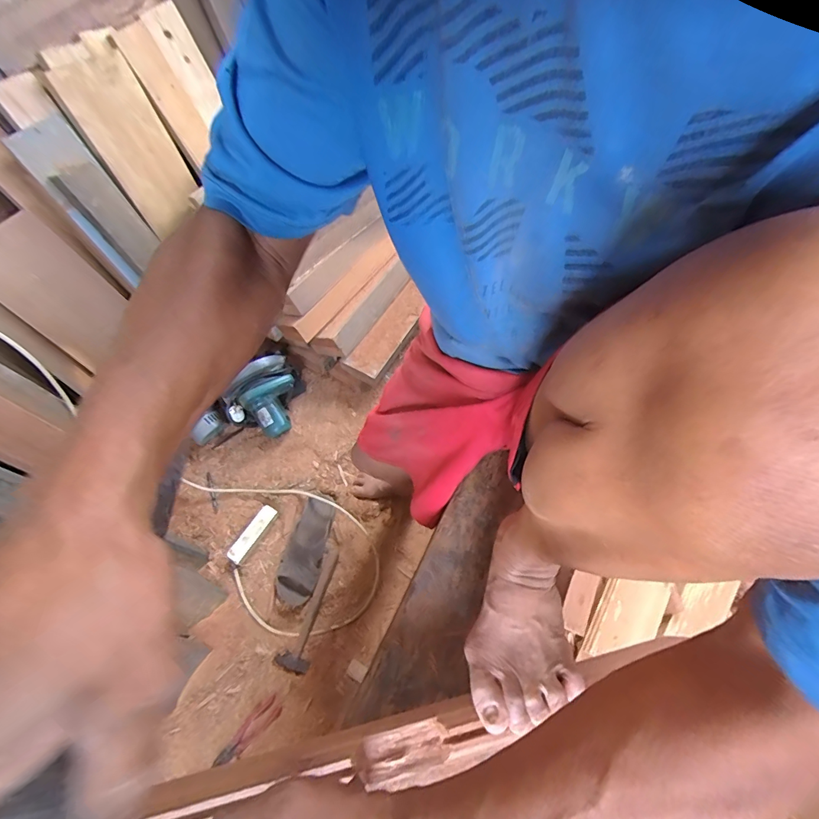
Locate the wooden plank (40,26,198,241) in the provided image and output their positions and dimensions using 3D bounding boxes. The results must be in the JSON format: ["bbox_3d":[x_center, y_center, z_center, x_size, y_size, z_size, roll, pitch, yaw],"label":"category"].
[{"bbox_3d":[-0.833,-0.812,1.247,0.045,0.453,0.267,5,55,17],"label":"wooden plank"}]

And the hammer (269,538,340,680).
[{"bbox_3d":[-0.242,0.505,1.068,0.080,0.025,0.310,17,64,12],"label":"hammer"}]

